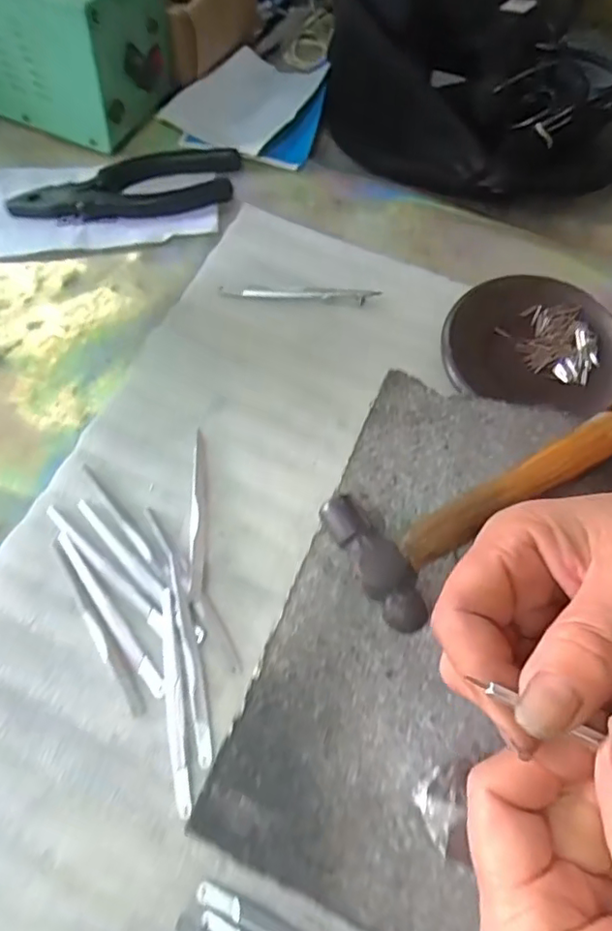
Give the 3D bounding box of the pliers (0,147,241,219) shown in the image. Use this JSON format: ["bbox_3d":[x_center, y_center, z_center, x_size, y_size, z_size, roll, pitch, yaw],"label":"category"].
[{"bbox_3d":[-0.130,-0.202,0.422,0.162,0.016,0.050,-8,66,-4],"label":"pliers"}]

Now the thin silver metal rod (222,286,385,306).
[{"bbox_3d":[-0.004,-0.116,0.392,0.107,0.004,0.008,3,64,2],"label":"thin silver metal rod"}]

